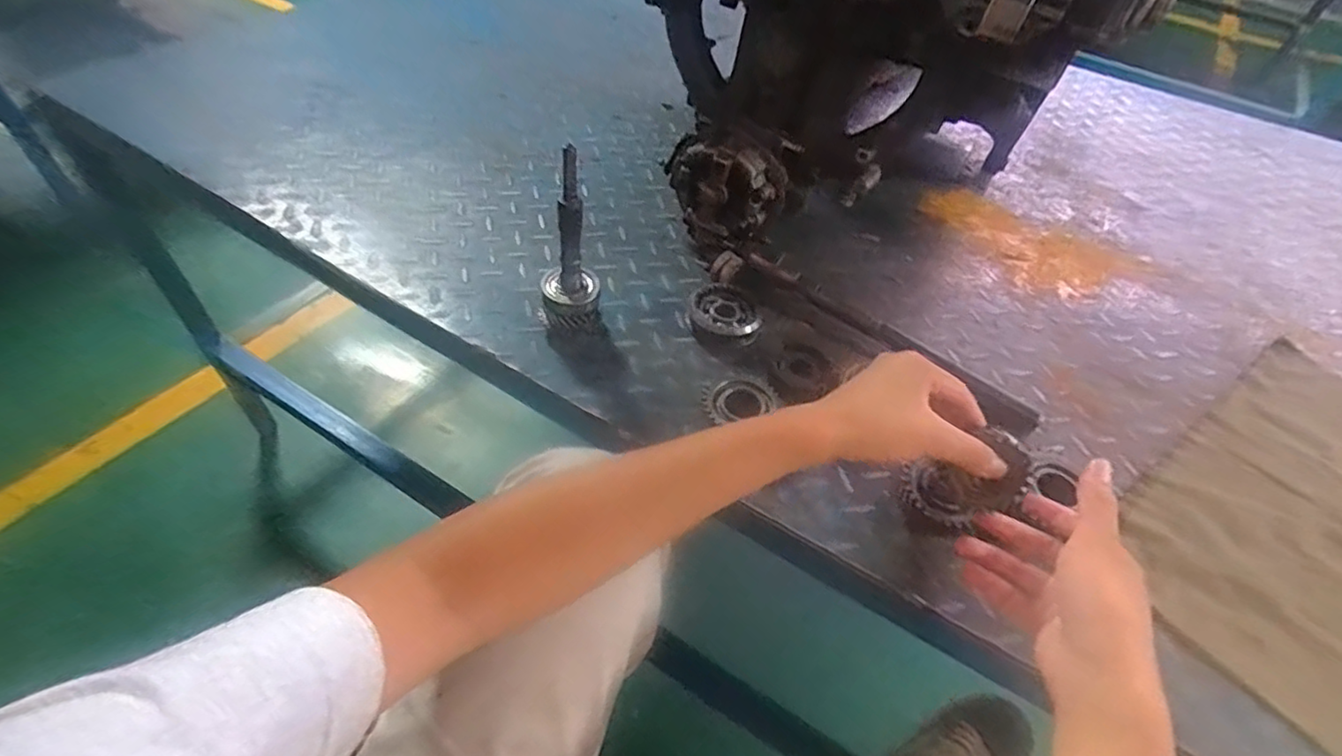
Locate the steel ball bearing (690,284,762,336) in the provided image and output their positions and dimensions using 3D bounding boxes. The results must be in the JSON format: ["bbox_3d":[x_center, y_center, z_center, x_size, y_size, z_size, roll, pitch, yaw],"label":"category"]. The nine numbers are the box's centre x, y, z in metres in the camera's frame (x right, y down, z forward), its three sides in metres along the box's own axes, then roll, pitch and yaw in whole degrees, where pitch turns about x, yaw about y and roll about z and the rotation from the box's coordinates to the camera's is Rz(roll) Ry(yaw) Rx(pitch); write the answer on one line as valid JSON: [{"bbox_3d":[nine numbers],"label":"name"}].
[{"bbox_3d":[0.052,-0.064,0.623,0.064,0.016,0.067,-3,51,-8],"label":"steel ball bearing"}]

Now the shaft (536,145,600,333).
[{"bbox_3d":[-0.090,-0.108,0.545,0.053,0.177,0.044,-6,49,-10],"label":"shaft"}]

